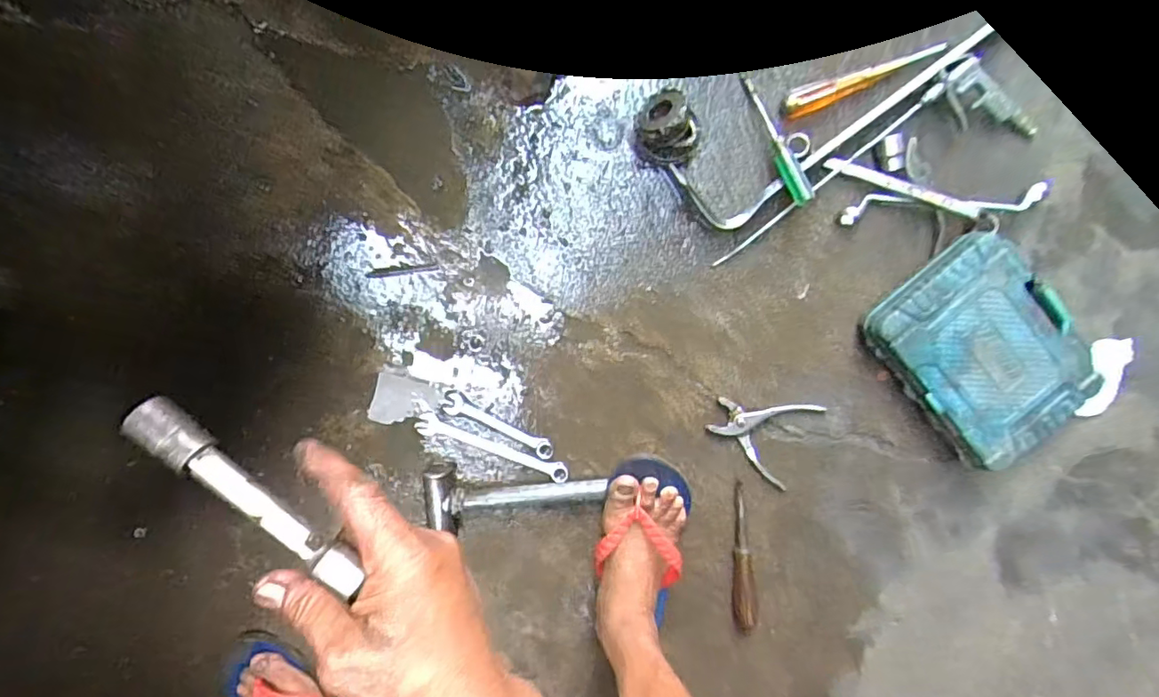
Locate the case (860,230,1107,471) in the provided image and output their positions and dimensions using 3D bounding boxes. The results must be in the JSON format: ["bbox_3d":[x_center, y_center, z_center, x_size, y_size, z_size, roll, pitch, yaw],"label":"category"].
[{"bbox_3d":[0.479,0.002,0.691,0.192,0.064,0.244,-39,97,4],"label":"case"}]

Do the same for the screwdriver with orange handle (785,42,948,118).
[{"bbox_3d":[0.328,-0.314,0.662,0.194,0.027,0.029,-22,98,2],"label":"screwdriver with orange handle"}]

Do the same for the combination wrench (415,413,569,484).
[{"bbox_3d":[-0.108,0.125,0.723,0.197,0.008,0.027,19,97,-4],"label":"combination wrench"}]

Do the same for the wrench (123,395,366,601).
[{"bbox_3d":[-0.174,0.077,0.302,0.145,0.018,0.020,37,95,3],"label":"wrench"}]

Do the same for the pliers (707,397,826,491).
[{"bbox_3d":[0.229,0.102,0.724,0.125,0.009,0.113,25,96,-4],"label":"pliers"}]

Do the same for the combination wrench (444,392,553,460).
[{"bbox_3d":[-0.101,0.097,0.723,0.149,0.007,0.029,25,96,-4],"label":"combination wrench"}]

